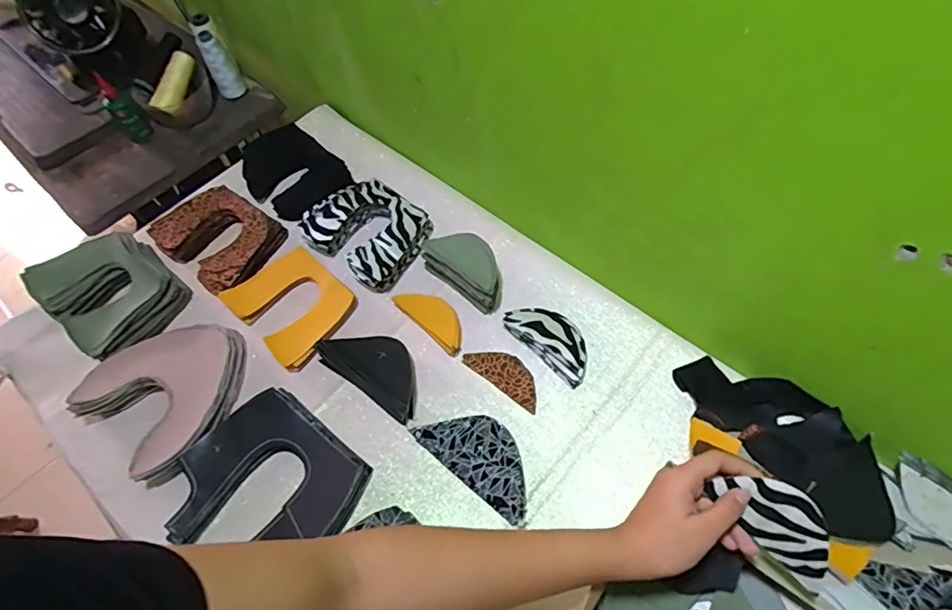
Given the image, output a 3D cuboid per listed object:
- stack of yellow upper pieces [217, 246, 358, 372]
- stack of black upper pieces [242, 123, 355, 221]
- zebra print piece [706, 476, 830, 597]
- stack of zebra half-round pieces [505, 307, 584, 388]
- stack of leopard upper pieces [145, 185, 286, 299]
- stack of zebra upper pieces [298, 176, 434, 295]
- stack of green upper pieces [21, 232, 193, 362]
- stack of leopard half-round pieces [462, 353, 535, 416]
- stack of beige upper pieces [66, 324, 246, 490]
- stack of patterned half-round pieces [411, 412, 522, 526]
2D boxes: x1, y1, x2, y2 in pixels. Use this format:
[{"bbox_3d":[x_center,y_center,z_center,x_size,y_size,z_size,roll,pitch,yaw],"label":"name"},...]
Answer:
[{"bbox_3d":[-0.241,-0.004,0.699,0.154,0.029,0.123,39,69,23],"label":"stack of yellow upper pieces"},{"bbox_3d":[-0.277,-0.199,0.816,0.128,0.033,0.200,-41,65,-19],"label":"stack of black upper pieces"},{"bbox_3d":[0.235,0.167,0.406,0.050,0.012,0.099,-45,77,18],"label":"zebra print piece"},{"bbox_3d":[0.094,0.041,0.650,0.056,0.030,0.114,-41,65,-19],"label":"stack of zebra half-round pieces"},{"bbox_3d":[-0.370,-0.103,0.761,0.171,0.032,0.128,34,67,21],"label":"stack of leopard upper pieces"},{"bbox_3d":[-0.151,-0.107,0.738,0.163,0.042,0.133,33,66,21],"label":"stack of zebra upper pieces"},{"bbox_3d":[-0.482,-0.018,0.706,0.174,0.055,0.140,37,68,22],"label":"stack of green upper pieces"},{"bbox_3d":[0.038,0.084,0.646,0.104,0.005,0.045,36,67,22],"label":"stack of leopard half-round pieces"},{"bbox_3d":[-0.365,0.098,0.638,0.171,0.050,0.178,28,65,19],"label":"stack of beige upper pieces"},{"bbox_3d":[0.008,0.167,0.591,0.143,0.019,0.073,36,67,22],"label":"stack of patterned half-round pieces"}]

